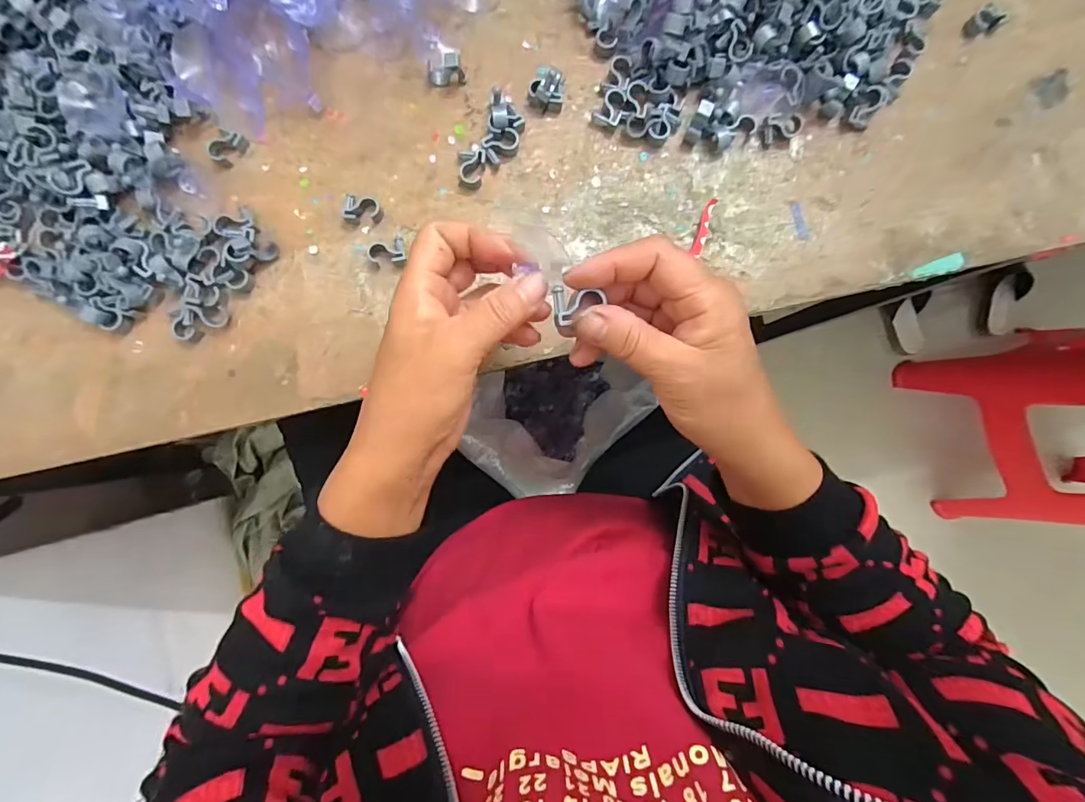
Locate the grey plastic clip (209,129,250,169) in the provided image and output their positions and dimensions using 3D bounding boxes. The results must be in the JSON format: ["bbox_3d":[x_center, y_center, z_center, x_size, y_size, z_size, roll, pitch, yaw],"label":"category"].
[{"bbox_3d":[-0.215,-0.173,0.311,0.019,0.007,0.025,35,86,0],"label":"grey plastic clip"}]

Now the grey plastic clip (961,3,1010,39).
[{"bbox_3d":[0.331,-0.283,0.341,0.028,0.008,0.019,-38,89,-4],"label":"grey plastic clip"}]

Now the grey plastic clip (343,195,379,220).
[{"bbox_3d":[-0.123,-0.133,0.314,0.024,0.010,0.016,2,86,-2],"label":"grey plastic clip"}]

